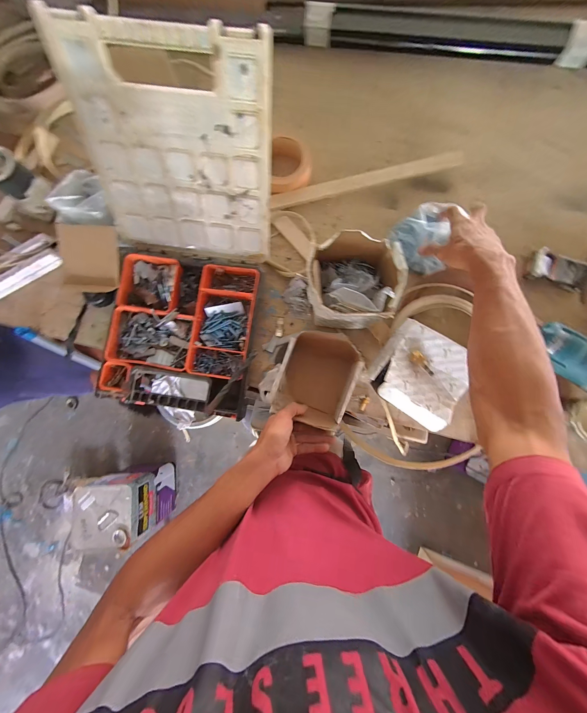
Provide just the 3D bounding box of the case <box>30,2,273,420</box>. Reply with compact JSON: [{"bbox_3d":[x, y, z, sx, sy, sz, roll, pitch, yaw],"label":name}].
[{"bbox_3d":[-0.209,-0.159,0.454,0.296,0.273,0.494,9,84,4],"label":"case"}]

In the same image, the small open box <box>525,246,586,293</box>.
[{"bbox_3d":[0.524,-0.168,0.538,0.111,0.027,0.057,16,85,5],"label":"small open box"}]

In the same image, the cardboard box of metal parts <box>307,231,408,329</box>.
[{"bbox_3d":[0.105,-0.129,0.503,0.158,0.137,0.141,7,84,4],"label":"cardboard box of metal parts"}]

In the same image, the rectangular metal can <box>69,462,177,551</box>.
[{"bbox_3d":[-0.714,0.630,1.201,0.245,0.342,0.235,-4,84,3],"label":"rectangular metal can"}]

